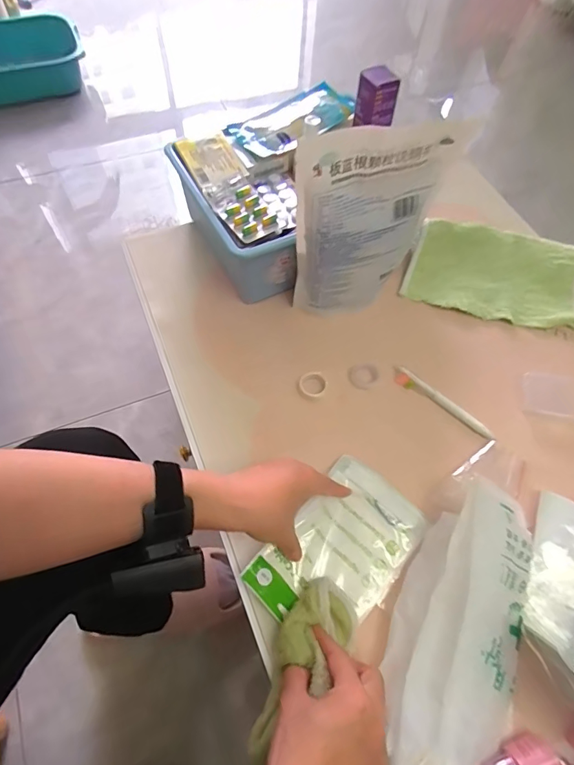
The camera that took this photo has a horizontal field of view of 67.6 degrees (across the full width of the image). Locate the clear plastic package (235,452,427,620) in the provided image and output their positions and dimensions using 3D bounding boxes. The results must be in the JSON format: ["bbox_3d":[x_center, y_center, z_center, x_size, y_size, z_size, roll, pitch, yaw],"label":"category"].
[{"bbox_3d":[0.057,0.167,0.430,0.114,0.027,0.173,38,67,17],"label":"clear plastic package"}]

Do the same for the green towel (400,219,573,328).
[{"bbox_3d":[0.296,-0.158,0.605,0.245,0.042,0.137,11,62,4],"label":"green towel"}]

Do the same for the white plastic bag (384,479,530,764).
[{"bbox_3d":[0.149,0.231,0.374,0.106,0.061,0.282,27,65,12],"label":"white plastic bag"}]

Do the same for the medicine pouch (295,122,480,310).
[{"bbox_3d":[0.096,-0.176,0.496,0.181,0.234,0.052,-29,67,-16],"label":"medicine pouch"}]

